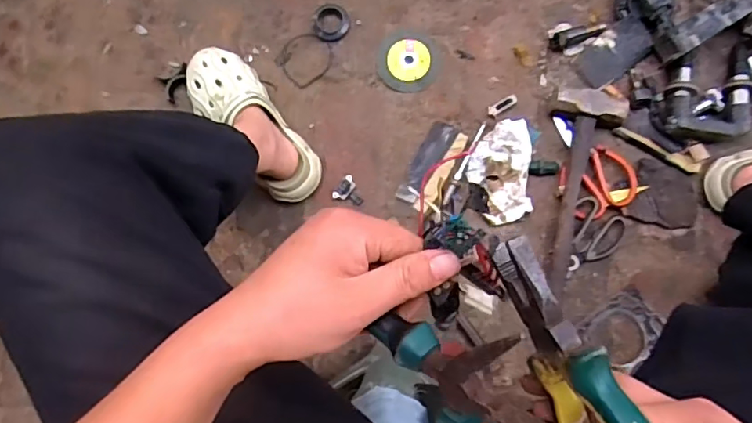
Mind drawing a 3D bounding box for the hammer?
[{"bbox_3d":[0.299,-0.034,0.810,0.104,0.040,0.289,8,86,4],"label":"hammer"}]

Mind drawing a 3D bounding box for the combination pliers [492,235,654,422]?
[{"bbox_3d":[0.110,0.102,0.291,0.032,0.079,0.184,-26,78,1],"label":"combination pliers"}]

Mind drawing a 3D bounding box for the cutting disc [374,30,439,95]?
[{"bbox_3d":[0.049,-0.237,0.863,0.093,0.010,0.098,0,85,3],"label":"cutting disc"}]

